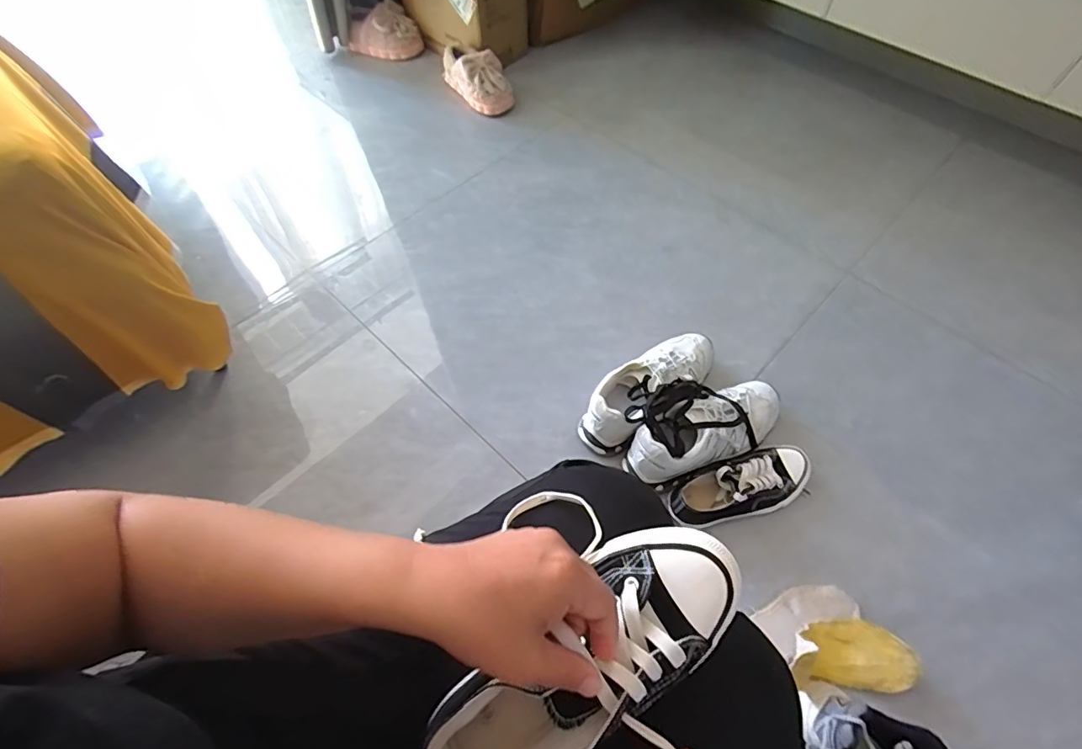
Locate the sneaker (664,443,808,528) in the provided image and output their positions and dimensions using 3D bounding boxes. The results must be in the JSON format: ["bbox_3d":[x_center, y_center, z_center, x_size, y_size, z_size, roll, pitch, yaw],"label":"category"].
[{"bbox_3d":[0.319,0.171,0.796,0.224,0.073,0.093,-20,62,-13],"label":"sneaker"}]

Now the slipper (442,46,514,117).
[{"bbox_3d":[-0.173,-0.780,1.317,0.106,0.088,0.258,-29,64,-17],"label":"slipper"}]

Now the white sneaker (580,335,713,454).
[{"bbox_3d":[0.181,0.014,0.853,0.270,0.109,0.092,-37,65,-20],"label":"white sneaker"}]

